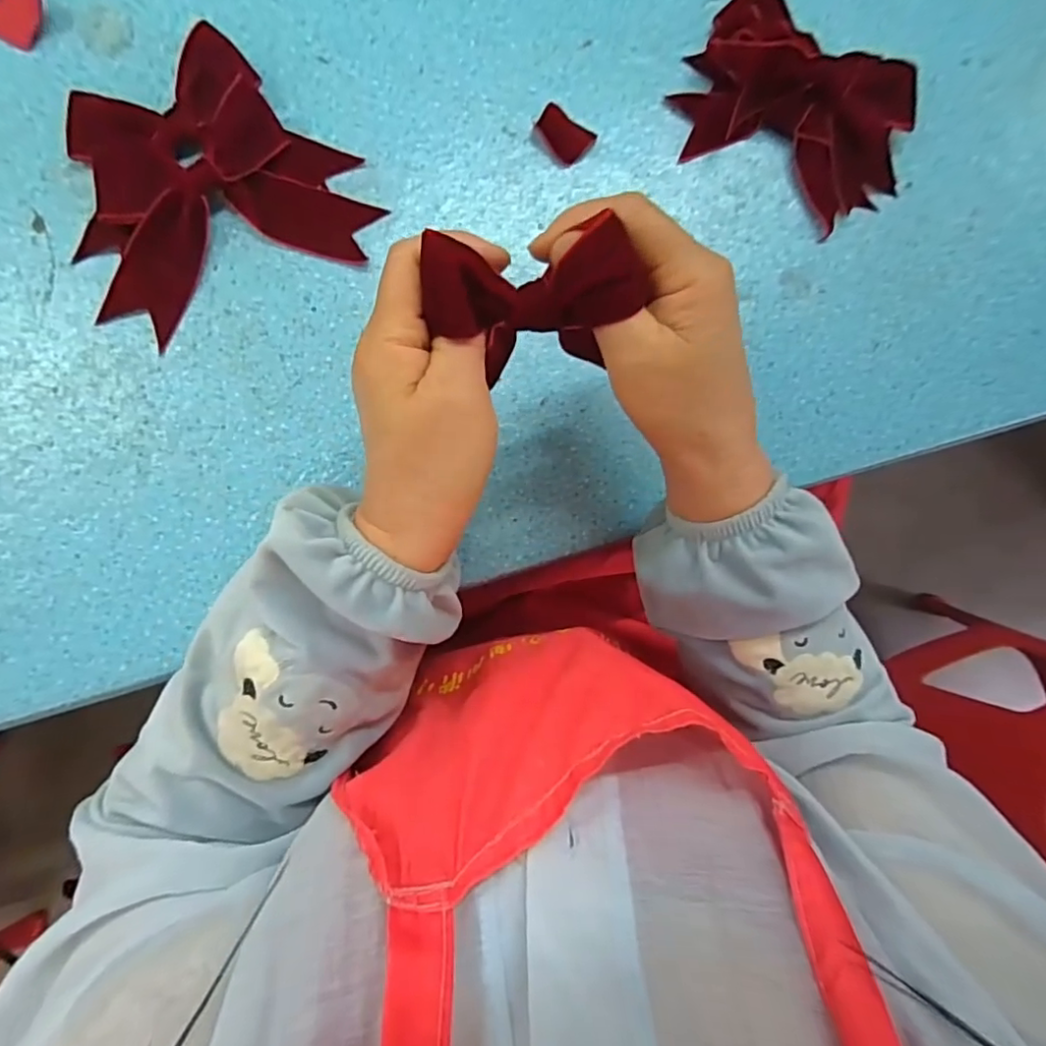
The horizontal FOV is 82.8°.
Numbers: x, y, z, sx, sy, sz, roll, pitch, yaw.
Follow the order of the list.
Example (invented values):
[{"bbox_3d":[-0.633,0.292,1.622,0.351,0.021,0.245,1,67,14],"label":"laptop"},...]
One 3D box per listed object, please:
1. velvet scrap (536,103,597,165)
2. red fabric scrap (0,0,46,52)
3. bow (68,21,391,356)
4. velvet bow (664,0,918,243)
[{"bbox_3d":[0.025,-0.240,0.365,0.034,0.006,0.024,41,86,-4],"label":"velvet scrap"},{"bbox_3d":[-0.288,-0.290,0.338,0.031,0.004,0.034,32,87,-5],"label":"red fabric scrap"},{"bbox_3d":[-0.183,-0.191,0.338,0.157,0.021,0.132,-33,93,-5],"label":"bow"},{"bbox_3d":[0.176,-0.259,0.364,0.145,0.038,0.107,29,87,-5],"label":"velvet bow"}]

